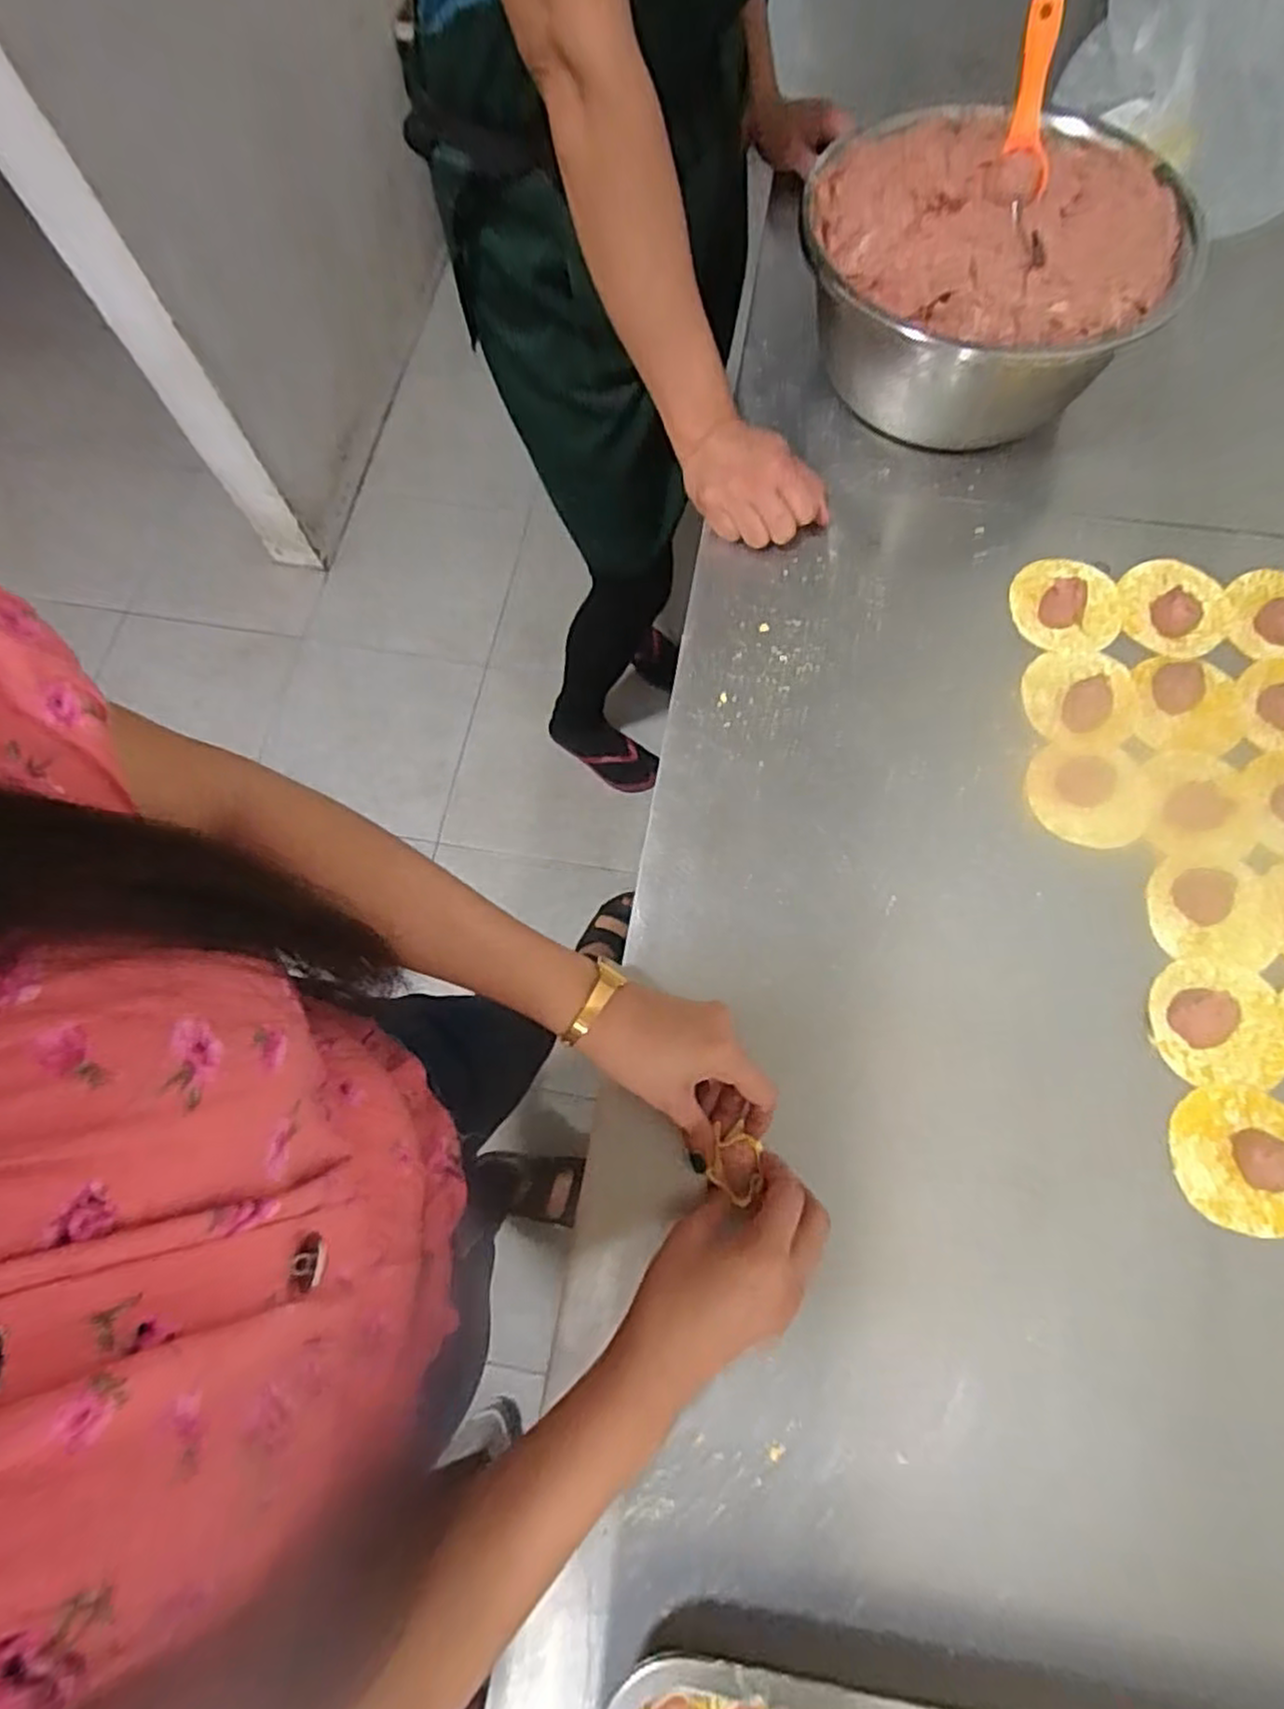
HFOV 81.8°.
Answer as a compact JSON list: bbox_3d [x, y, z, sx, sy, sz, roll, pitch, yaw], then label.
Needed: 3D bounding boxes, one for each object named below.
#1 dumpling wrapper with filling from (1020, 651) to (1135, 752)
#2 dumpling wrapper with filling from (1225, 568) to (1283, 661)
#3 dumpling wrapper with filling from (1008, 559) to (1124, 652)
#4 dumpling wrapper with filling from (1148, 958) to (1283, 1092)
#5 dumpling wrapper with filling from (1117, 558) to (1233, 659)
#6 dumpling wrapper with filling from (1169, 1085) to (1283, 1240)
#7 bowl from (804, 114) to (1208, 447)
[{"bbox_3d":[0.321,-0.117,0.540,0.076,0.013,0.080,21,73,9],"label":"dumpling wrapper with filling"},{"bbox_3d":[0.483,-0.182,0.558,0.072,0.017,0.077,-1,71,2],"label":"dumpling wrapper with filling"},{"bbox_3d":[0.327,-0.197,0.565,0.082,0.028,0.079,-1,71,2],"label":"dumpling wrapper with filling"},{"bbox_3d":[0.366,0.104,0.462,0.081,0.021,0.077,-1,71,2],"label":"dumpling wrapper with filling"},{"bbox_3d":[0.408,-0.193,0.565,0.080,0.015,0.084,-1,71,2],"label":"dumpling wrapper with filling"},{"bbox_3d":[0.360,0.179,0.435,0.079,0.021,0.080,-1,71,2],"label":"dumpling wrapper with filling"},{"bbox_3d":[0.264,-0.450,0.601,0.253,0.150,0.236,-1,71,2],"label":"bowl"}]

